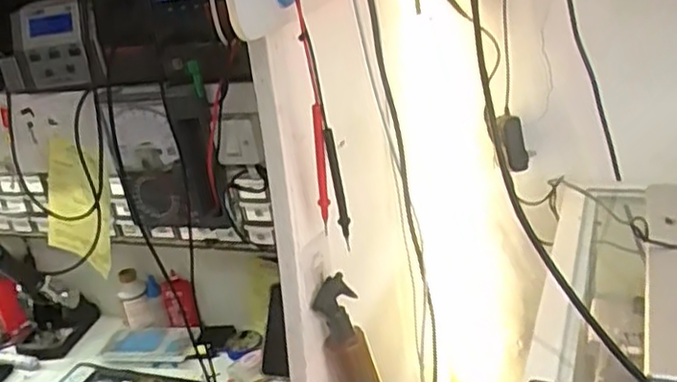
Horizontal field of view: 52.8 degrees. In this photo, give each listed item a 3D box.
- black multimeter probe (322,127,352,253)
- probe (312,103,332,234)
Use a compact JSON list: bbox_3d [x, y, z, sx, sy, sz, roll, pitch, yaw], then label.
[{"bbox_3d":[0.000,-0.002,0.593,0.014,0.110,0.015,-7,23,6],"label":"black multimeter probe"},{"bbox_3d":[-0.015,-0.017,0.581,0.010,0.115,0.013,-9,23,1],"label":"probe"}]

